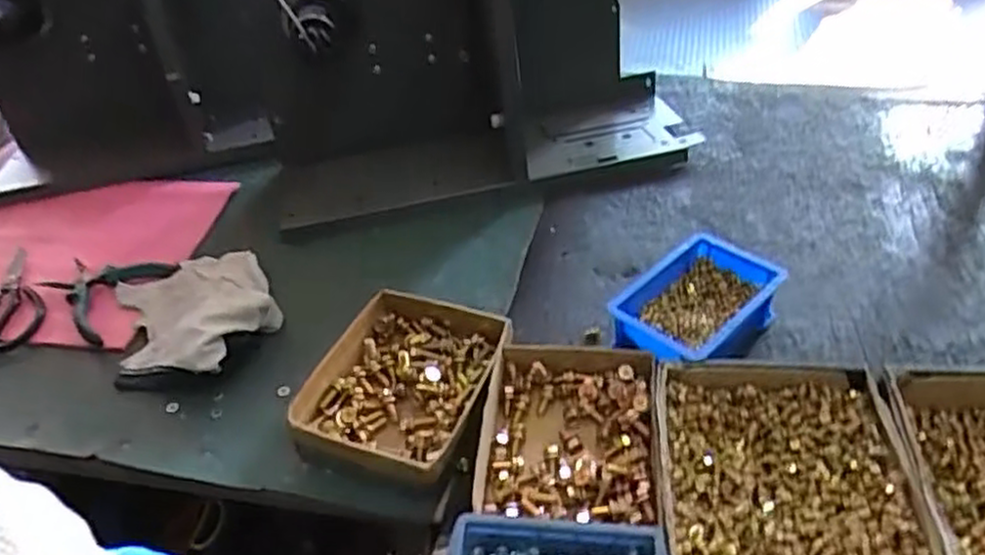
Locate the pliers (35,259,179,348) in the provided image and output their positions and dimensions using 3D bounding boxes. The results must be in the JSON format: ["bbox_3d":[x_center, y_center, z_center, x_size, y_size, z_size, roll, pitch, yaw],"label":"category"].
[{"bbox_3d":[-0.424,0.010,0.805,0.126,0.011,0.113,17,47,25],"label":"pliers"}]

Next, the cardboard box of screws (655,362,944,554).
[{"bbox_3d":[0.208,0.157,0.536,0.173,0.054,0.209,0,41,6],"label":"cardboard box of screws"}]

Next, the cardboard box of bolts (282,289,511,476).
[{"bbox_3d":[-0.076,0.092,0.650,0.137,0.045,0.172,13,45,21],"label":"cardboard box of bolts"}]

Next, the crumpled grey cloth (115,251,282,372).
[{"bbox_3d":[-0.295,0.027,0.733,0.146,0.047,0.194,-22,44,-16],"label":"crumpled grey cloth"}]

